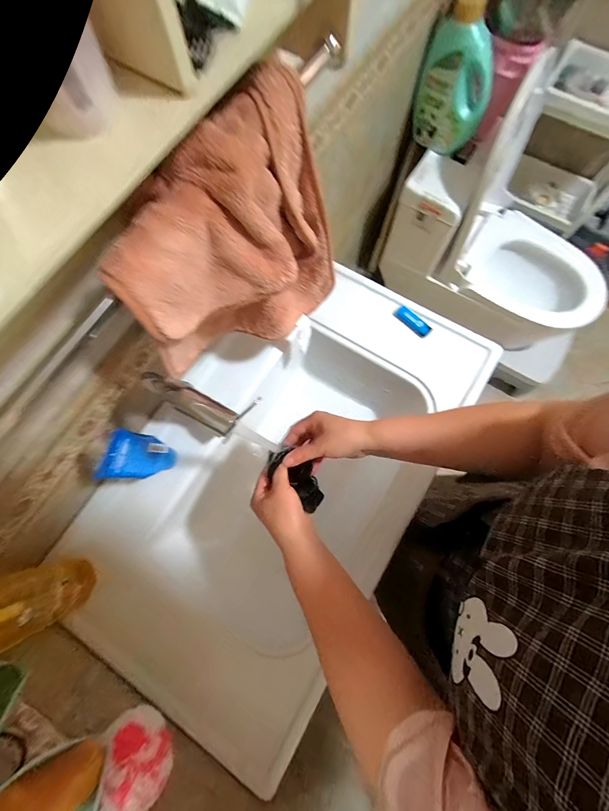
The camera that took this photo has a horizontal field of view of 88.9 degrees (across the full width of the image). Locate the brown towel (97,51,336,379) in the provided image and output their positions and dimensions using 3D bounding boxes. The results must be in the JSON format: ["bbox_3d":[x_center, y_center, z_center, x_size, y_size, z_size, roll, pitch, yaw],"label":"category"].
[{"bbox_3d":[-0.056,-0.151,0.370,0.118,0.255,0.267,35,78,11],"label":"brown towel"}]

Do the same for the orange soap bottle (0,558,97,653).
[{"bbox_3d":[-0.361,0.248,0.375,0.049,0.250,0.082,-18,74,-3],"label":"orange soap bottle"}]

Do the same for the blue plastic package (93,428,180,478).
[{"bbox_3d":[-0.245,0.079,0.469,0.026,0.142,0.066,13,75,6],"label":"blue plastic package"}]

